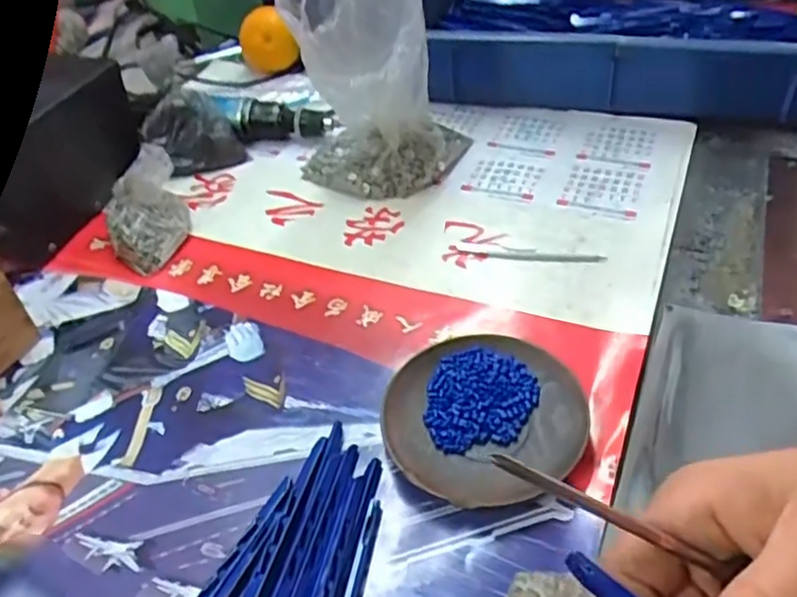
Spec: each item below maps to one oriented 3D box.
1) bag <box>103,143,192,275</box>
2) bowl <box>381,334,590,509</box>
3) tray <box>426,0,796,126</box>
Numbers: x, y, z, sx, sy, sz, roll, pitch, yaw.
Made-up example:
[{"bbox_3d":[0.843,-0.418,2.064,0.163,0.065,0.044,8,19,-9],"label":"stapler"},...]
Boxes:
[{"bbox_3d":[-0.202,-0.070,0.535,0.064,0.059,0.080,-21,45,-14],"label":"bag"},{"bbox_3d":[0.049,0.070,0.389,0.111,0.017,0.111,-4,44,4],"label":"bowl"},{"bbox_3d":[0.244,-0.297,0.693,0.421,0.076,0.318,9,46,17],"label":"tray"}]

